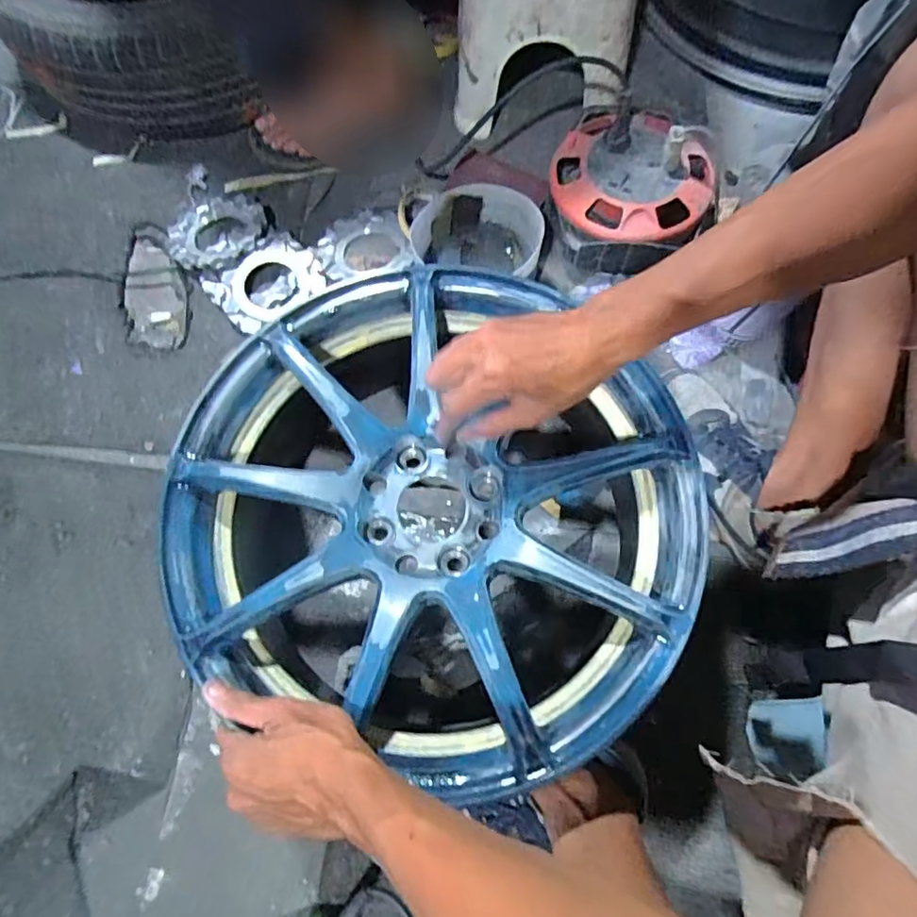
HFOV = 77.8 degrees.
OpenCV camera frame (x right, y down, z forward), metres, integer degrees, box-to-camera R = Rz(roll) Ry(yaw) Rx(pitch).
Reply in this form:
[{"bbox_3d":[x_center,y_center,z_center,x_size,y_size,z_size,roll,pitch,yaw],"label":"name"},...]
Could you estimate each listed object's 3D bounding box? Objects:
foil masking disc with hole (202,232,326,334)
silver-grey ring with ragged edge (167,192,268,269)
[{"bbox_3d":[-0.255,-0.237,0.760,0.138,0.028,0.112,-40,76,-11],"label":"foil masking disc with hole"},{"bbox_3d":[-0.333,-0.316,0.785,0.134,0.027,0.125,0,72,1],"label":"silver-grey ring with ragged edge"}]

